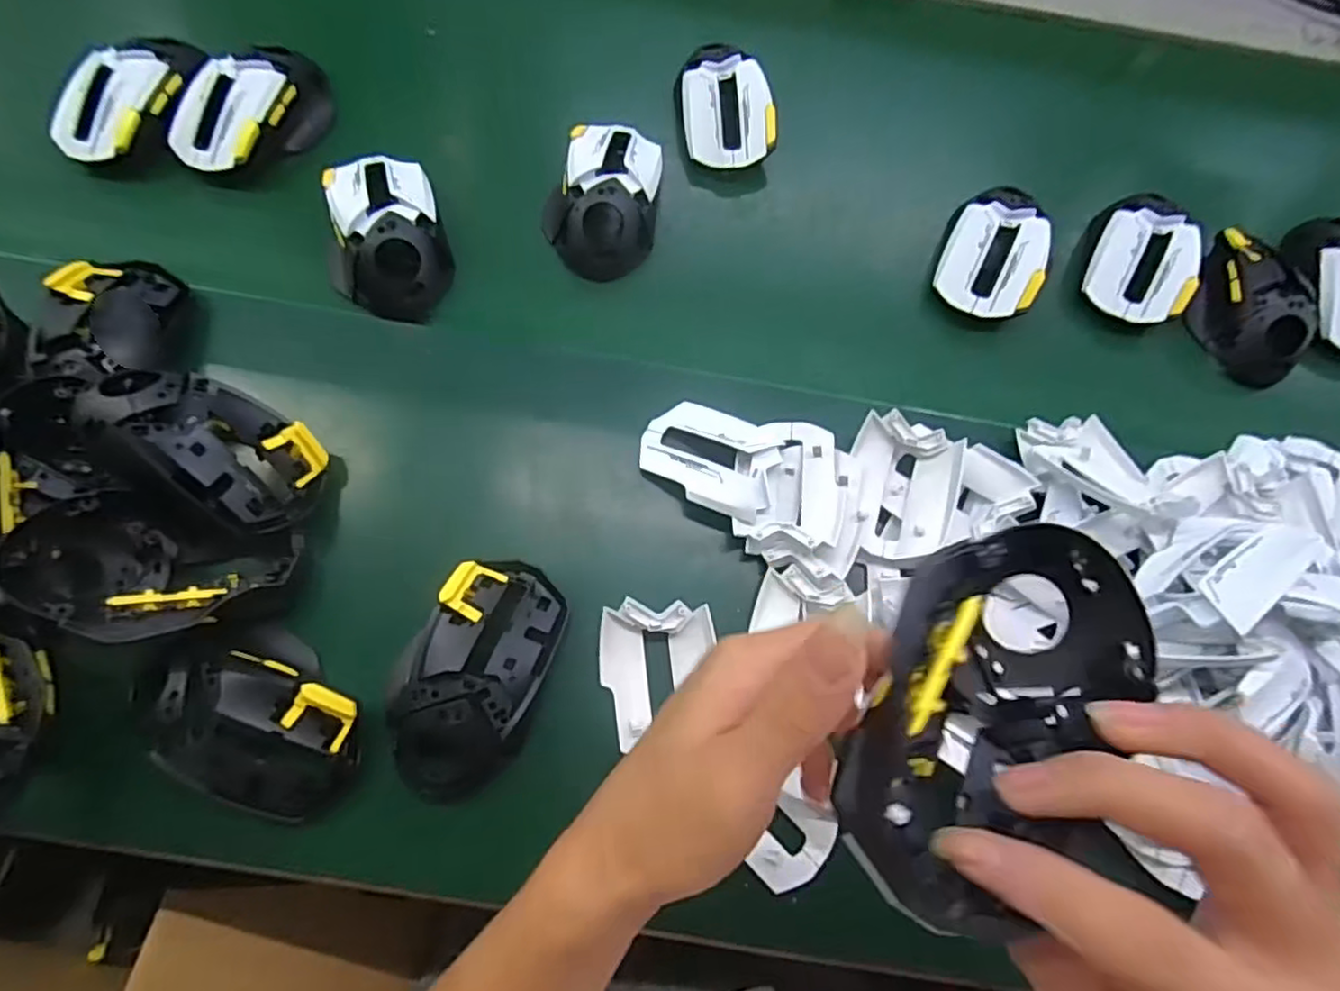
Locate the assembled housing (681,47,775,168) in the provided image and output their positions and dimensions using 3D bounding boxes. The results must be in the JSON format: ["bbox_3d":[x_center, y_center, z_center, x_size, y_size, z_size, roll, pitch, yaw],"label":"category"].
[{"bbox_3d":[0.041,-0.278,0.485,0.065,0.041,0.096,-1,68,-2],"label":"assembled housing"}]

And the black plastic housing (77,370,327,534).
[{"bbox_3d":[-0.237,-0.024,0.344,0.107,0.039,0.063,38,51,-24],"label":"black plastic housing"}]

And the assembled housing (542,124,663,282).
[{"bbox_3d":[-0.045,-0.201,0.447,0.073,0.037,0.113,3,68,0],"label":"assembled housing"}]

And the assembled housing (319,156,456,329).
[{"bbox_3d":[-0.182,-0.168,0.427,0.070,0.044,0.116,-15,69,-8],"label":"assembled housing"}]

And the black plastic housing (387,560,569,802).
[{"bbox_3d":[-0.099,0.087,0.331,0.070,0.028,0.114,18,69,6],"label":"black plastic housing"}]

